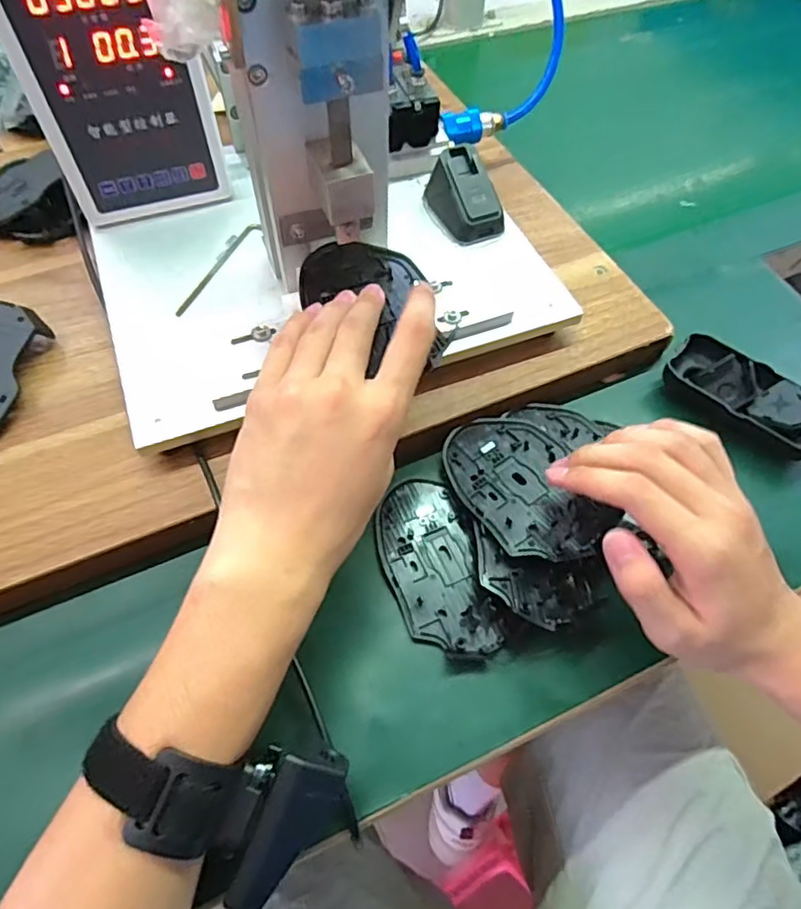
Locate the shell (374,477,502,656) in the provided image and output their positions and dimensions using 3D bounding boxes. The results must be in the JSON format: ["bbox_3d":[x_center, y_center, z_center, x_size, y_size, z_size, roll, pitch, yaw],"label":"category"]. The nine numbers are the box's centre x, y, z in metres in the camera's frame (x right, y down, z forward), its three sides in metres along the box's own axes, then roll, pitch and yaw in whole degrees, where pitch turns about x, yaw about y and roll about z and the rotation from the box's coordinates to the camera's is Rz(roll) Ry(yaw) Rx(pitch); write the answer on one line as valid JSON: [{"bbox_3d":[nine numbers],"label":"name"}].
[{"bbox_3d":[0.020,0.068,0.361,0.058,0.006,0.111,-10,60,-8],"label":"shell"}]

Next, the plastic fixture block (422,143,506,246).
[{"bbox_3d":[0.047,-0.192,0.440,0.040,0.039,0.064,-26,64,-17],"label":"plastic fixture block"}]

